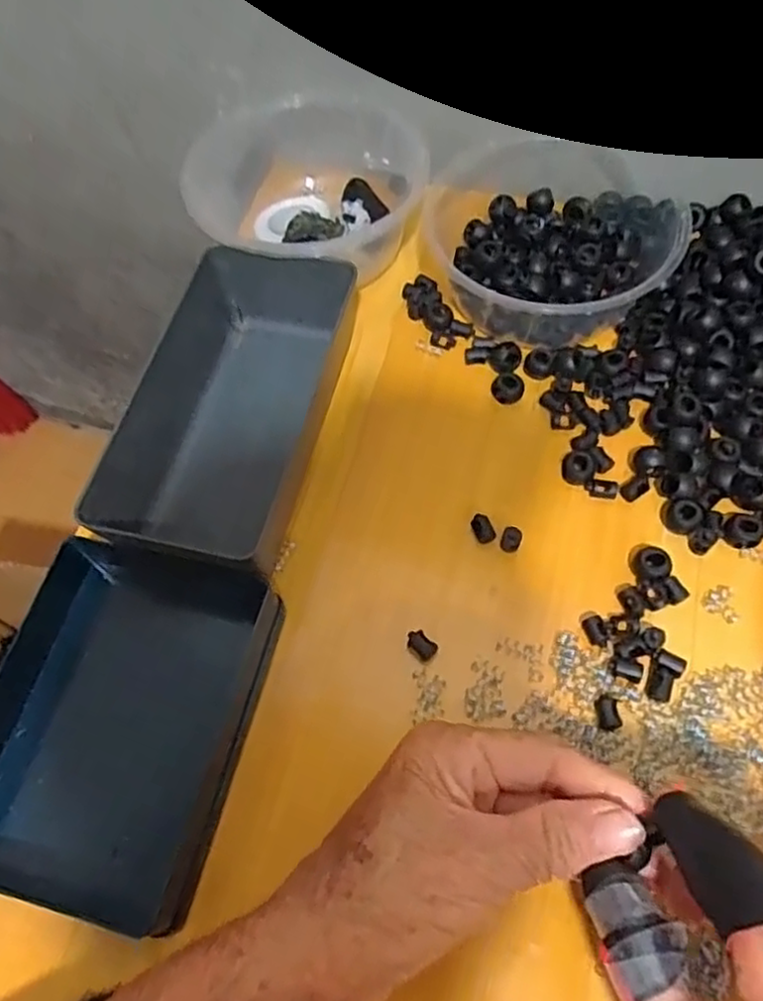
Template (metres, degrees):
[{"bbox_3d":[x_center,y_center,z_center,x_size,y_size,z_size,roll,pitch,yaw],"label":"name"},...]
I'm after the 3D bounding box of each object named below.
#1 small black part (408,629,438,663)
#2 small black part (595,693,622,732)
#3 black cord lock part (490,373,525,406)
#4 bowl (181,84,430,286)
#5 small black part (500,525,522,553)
[{"bbox_3d":[0.019,0.068,0.325,0.015,0.004,0.010,39,71,21],"label":"small black part"},{"bbox_3d":[0.101,0.094,0.306,0.010,0.004,0.016,-4,62,1],"label":"small black part"},{"bbox_3d":[0.072,-0.064,0.392,0.018,0.010,0.015,2,62,5],"label":"black cord lock part"},{"bbox_3d":[-0.044,-0.203,0.445,0.143,0.059,0.134,-2,62,3],"label":"bowl"},{"bbox_3d":[0.066,0.020,0.349,0.009,0.010,0.012,15,64,11],"label":"small black part"}]

